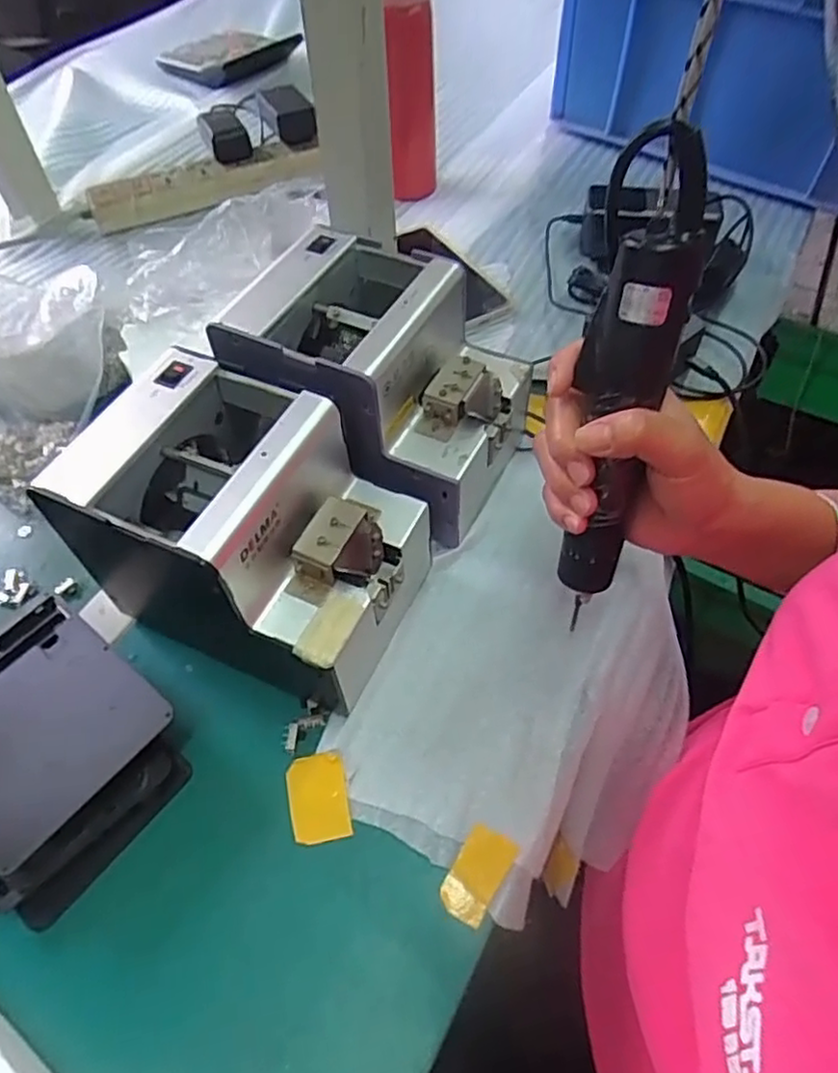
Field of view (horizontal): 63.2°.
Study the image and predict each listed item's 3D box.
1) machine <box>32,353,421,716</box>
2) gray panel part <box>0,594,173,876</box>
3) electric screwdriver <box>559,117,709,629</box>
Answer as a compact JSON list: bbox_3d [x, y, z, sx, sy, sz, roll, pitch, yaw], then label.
[{"bbox_3d":[-0.102,-0.002,0.421,0.178,0.142,0.122,19,58,15],"label":"machine"},{"bbox_3d":[-0.223,0.104,0.390,0.131,0.013,0.110,32,62,23],"label":"gray panel part"},{"bbox_3d":[0.103,-0.069,0.348,0.042,0.240,0.035,6,34,7],"label":"electric screwdriver"}]

